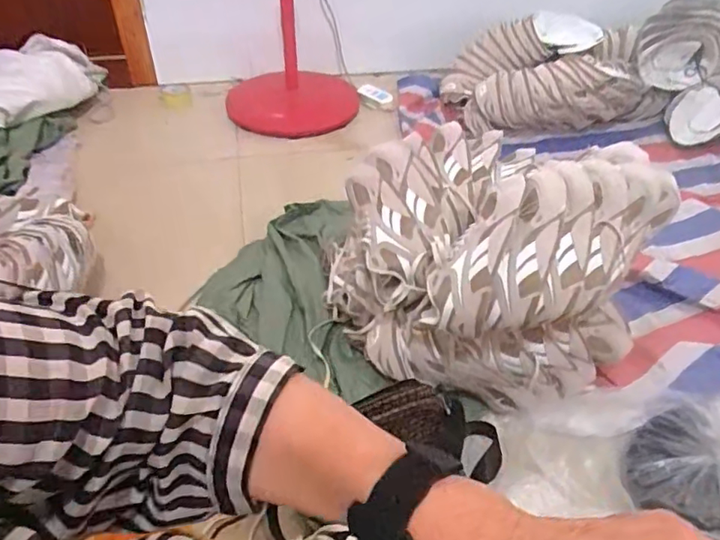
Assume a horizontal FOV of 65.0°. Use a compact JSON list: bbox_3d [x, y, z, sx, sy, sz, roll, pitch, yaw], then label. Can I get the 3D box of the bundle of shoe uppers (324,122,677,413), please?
[{"bbox_3d":[0.213,-0.027,0.950,0.394,0.372,0.463,-33,52,-33],"label":"bundle of shoe uppers"}]

